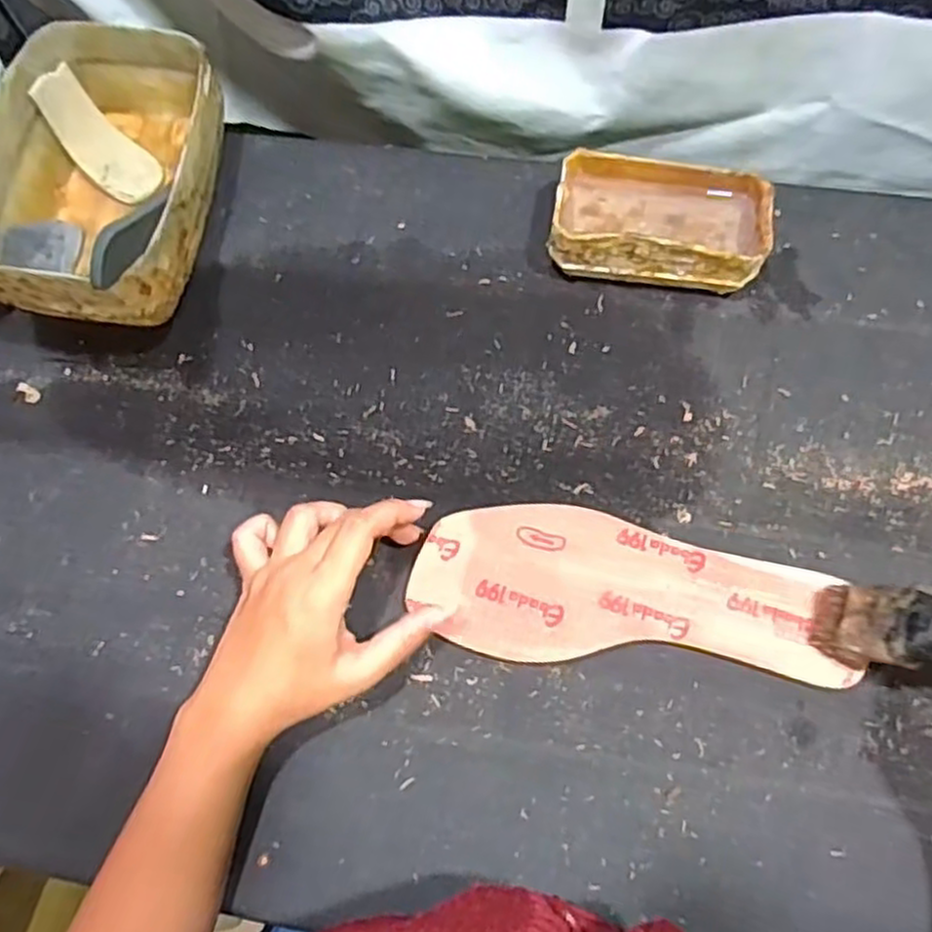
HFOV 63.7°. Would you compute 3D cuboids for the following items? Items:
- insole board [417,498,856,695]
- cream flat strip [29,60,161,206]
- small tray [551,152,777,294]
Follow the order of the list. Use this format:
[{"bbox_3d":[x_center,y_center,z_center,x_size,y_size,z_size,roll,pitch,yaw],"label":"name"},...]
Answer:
[{"bbox_3d":[0.084,0.065,0.403,0.220,0.006,0.083,4,70,4],"label":"insole board"},{"bbox_3d":[-0.238,-0.211,0.486,0.037,0.019,0.089,-44,104,-12],"label":"cream flat strip"},{"bbox_3d":[0.116,-0.147,0.457,0.123,0.045,0.071,6,71,4],"label":"small tray"}]

